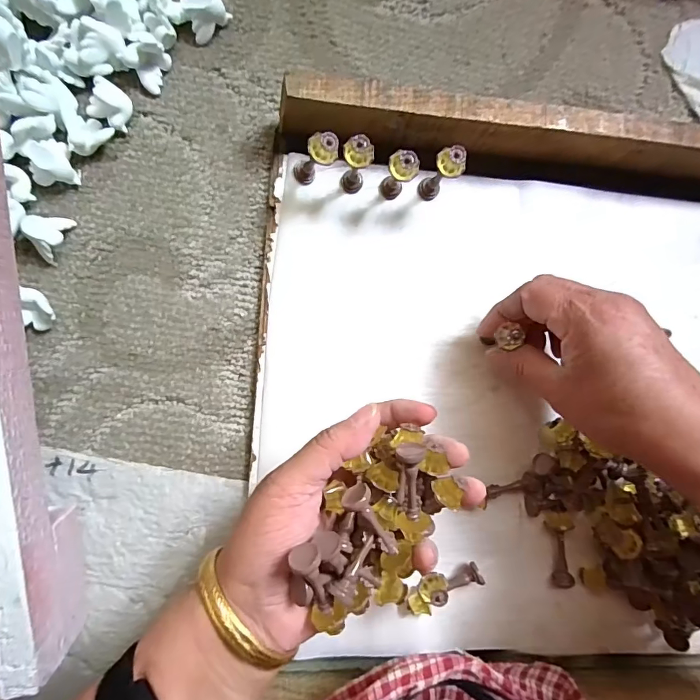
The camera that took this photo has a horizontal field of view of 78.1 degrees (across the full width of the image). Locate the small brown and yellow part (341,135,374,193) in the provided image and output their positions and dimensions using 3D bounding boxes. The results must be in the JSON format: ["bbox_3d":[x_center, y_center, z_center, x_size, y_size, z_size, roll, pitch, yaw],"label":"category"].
[{"bbox_3d":[0.003,-0.118,0.279,0.018,0.056,0.013,10,90,-10],"label":"small brown and yellow part"}]

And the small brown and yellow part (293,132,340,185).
[{"bbox_3d":[-0.023,-0.121,0.277,0.027,0.052,0.014,10,90,-10],"label":"small brown and yellow part"}]

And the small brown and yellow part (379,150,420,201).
[{"bbox_3d":[0.031,-0.112,0.283,0.017,0.054,0.013,10,90,-10],"label":"small brown and yellow part"}]

